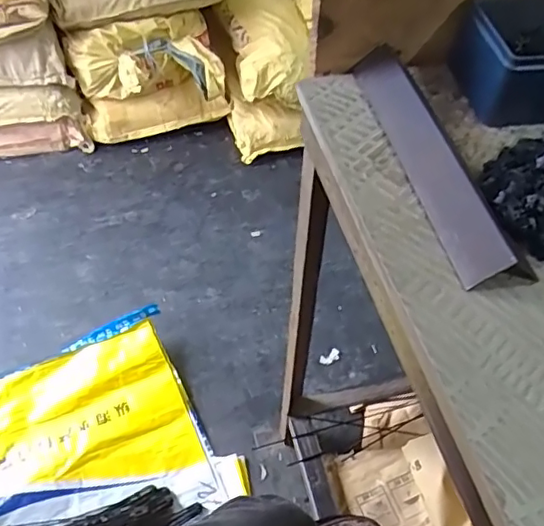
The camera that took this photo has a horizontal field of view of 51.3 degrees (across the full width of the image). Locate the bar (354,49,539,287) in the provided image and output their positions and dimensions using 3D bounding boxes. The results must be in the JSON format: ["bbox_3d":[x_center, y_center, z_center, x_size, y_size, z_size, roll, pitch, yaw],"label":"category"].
[{"bbox_3d":[0.116,-0.086,0.415,0.042,0.027,0.239,-8,52,-11],"label":"bar"}]

